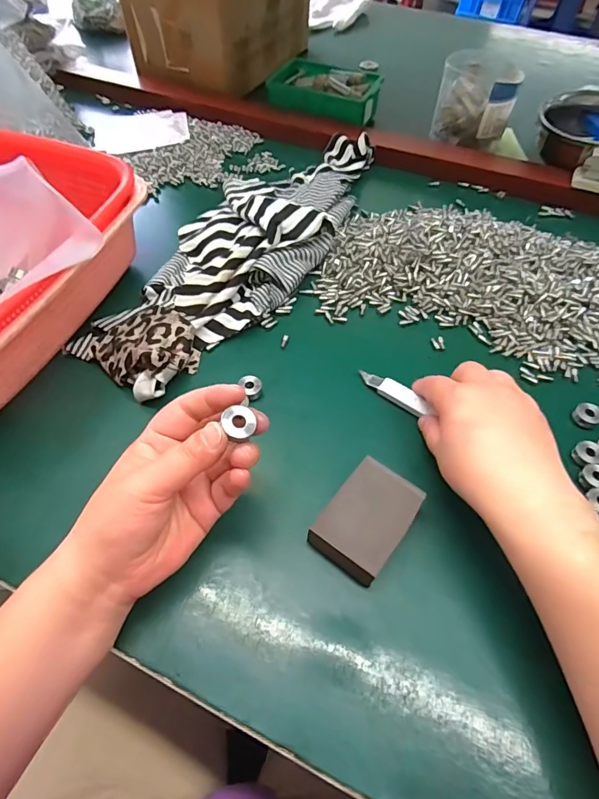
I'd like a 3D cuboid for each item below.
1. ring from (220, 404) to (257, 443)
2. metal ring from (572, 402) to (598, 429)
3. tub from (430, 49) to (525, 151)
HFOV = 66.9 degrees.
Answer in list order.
[{"bbox_3d":[-0.033,0.012,0.252,0.016,0.004,0.018,4,74,-15],"label":"ring"},{"bbox_3d":[0.233,0.013,0.366,0.017,0.012,0.019,-35,63,-24],"label":"metal ring"},{"bbox_3d":[0.235,-0.400,0.612,0.098,0.092,0.103,17,56,9],"label":"tub"}]

